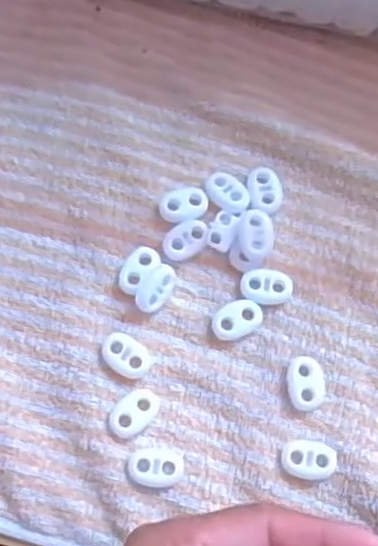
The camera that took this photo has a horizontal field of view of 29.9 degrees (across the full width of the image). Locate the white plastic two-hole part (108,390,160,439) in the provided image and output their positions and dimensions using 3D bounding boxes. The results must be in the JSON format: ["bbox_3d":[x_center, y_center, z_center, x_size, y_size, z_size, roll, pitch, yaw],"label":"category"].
[{"bbox_3d":[-0.023,0.058,0.295,0.014,0.004,0.023,40,77,9],"label":"white plastic two-hole part"}]

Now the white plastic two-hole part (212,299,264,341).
[{"bbox_3d":[0.021,0.020,0.307,0.023,0.006,0.015,-28,77,-9],"label":"white plastic two-hole part"}]

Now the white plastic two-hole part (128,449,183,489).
[{"bbox_3d":[-0.013,0.080,0.289,0.022,0.005,0.014,5,74,0],"label":"white plastic two-hole part"}]

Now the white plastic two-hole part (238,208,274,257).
[{"bbox_3d":[0.030,-0.017,0.312,0.014,0.009,0.022,-3,74,-2],"label":"white plastic two-hole part"}]

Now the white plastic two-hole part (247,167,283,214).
[{"bbox_3d":[0.034,-0.037,0.322,0.015,0.005,0.023,-3,74,-2],"label":"white plastic two-hole part"}]

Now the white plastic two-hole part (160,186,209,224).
[{"bbox_3d":[-0.002,-0.030,0.321,0.022,0.005,0.016,-24,76,-8],"label":"white plastic two-hole part"}]

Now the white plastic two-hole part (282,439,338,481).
[{"bbox_3d":[0.049,0.077,0.291,0.022,0.005,0.016,10,74,1],"label":"white plastic two-hole part"}]

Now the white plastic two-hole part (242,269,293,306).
[{"bbox_3d":[0.034,0.006,0.312,0.022,0.006,0.016,1,74,-1],"label":"white plastic two-hole part"}]

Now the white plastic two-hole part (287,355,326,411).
[{"bbox_3d":[0.049,0.047,0.300,0.015,0.006,0.022,-3,74,-2],"label":"white plastic two-hole part"}]

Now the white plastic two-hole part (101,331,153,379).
[{"bbox_3d":[-0.027,0.035,0.302,0.022,0.005,0.016,30,75,7],"label":"white plastic two-hole part"}]

